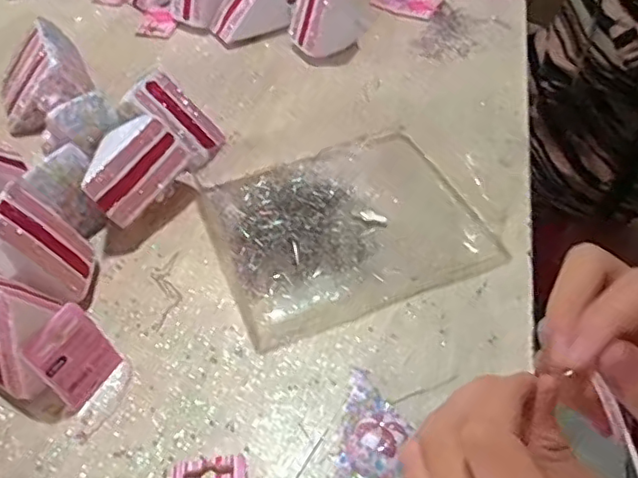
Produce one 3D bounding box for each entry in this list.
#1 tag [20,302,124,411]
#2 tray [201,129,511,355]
[{"bbox_3d":[-0.157,0.075,0.383,0.004,0.056,0.044,-3,39,42],"label":"tag"},{"bbox_3d":[0.018,-0.012,0.484,0.201,0.016,0.171,-20,51,-14],"label":"tray"}]

